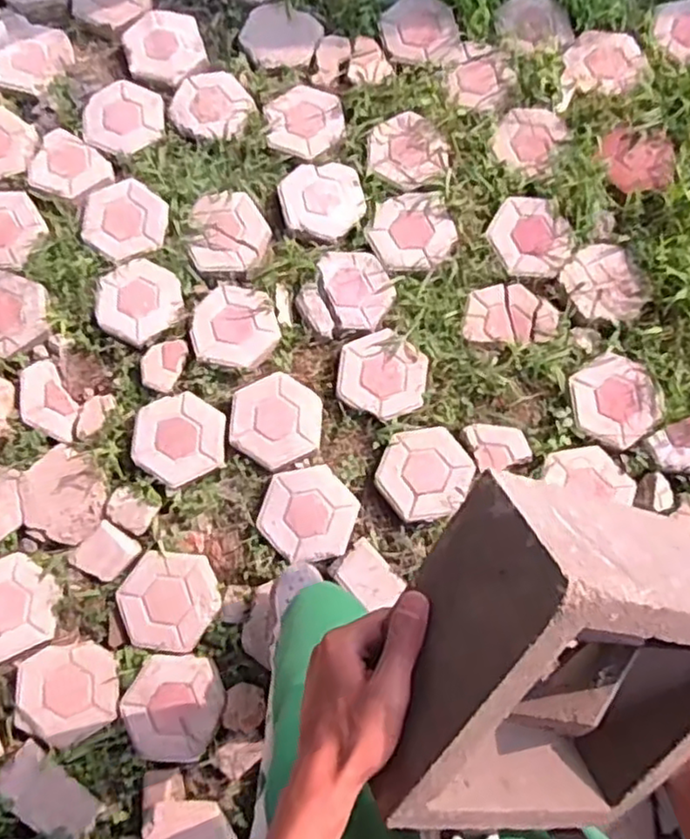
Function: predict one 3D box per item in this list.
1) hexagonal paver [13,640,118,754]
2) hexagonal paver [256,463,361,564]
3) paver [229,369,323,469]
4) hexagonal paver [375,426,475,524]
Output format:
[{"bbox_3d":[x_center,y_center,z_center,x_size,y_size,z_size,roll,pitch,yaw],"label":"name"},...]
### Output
[{"bbox_3d":[-0.570,0.563,1.391,0.204,0.044,0.190,-11,78,-1],"label":"hexagonal paver"},{"bbox_3d":[-0.080,0.207,1.486,0.219,0.041,0.203,-14,78,-2],"label":"hexagonal paver"},{"bbox_3d":[-0.156,0.002,1.543,0.207,0.044,0.198,-29,79,-5],"label":"paver"},{"bbox_3d":[0.176,0.120,1.510,0.190,0.043,0.209,24,79,6],"label":"hexagonal paver"}]

